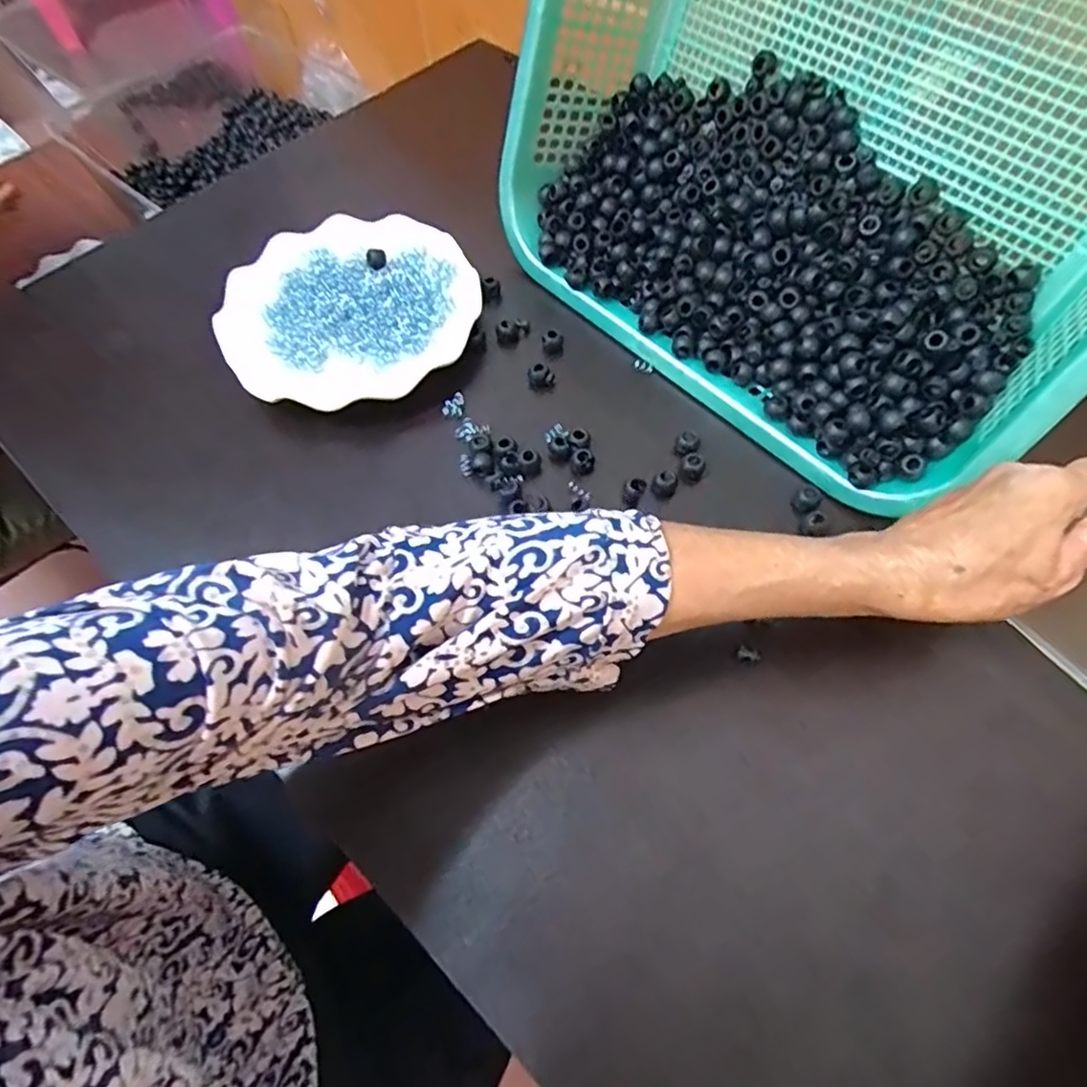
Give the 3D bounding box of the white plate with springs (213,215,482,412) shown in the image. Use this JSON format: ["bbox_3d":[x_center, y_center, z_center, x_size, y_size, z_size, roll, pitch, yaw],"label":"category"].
[{"bbox_3d":[-0.142,-0.168,0.466,0.178,0.036,0.176,-1,63,2],"label":"white plate with springs"}]

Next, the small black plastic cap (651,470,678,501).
[{"bbox_3d":[0.079,-0.038,0.406,0.015,0.017,0.013,18,65,11],"label":"small black plastic cap"}]

